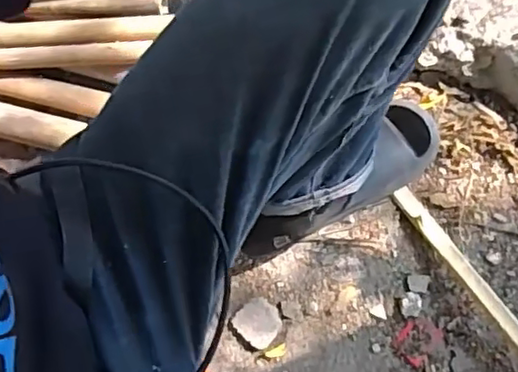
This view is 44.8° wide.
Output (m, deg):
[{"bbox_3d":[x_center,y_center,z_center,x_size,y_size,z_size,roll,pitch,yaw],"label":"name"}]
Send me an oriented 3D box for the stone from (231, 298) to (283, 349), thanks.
[{"bbox_3d":[0.000,0.182,0.838,0.059,0.026,0.059,-1,80,6],"label":"stone"}]

